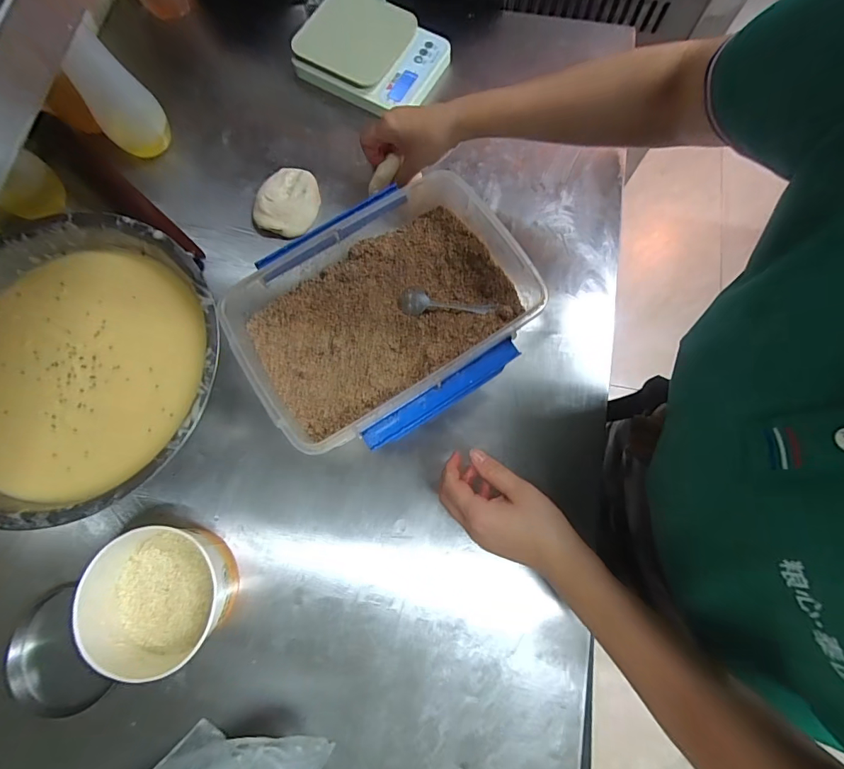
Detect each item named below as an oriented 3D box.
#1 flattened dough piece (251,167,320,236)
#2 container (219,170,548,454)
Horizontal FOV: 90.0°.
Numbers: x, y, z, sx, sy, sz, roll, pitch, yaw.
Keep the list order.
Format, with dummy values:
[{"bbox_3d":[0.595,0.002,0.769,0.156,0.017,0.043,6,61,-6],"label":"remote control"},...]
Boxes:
[{"bbox_3d":[-0.176,-0.243,0.560,0.076,0.025,0.090,14,77,4],"label":"flattened dough piece"},{"bbox_3d":[-0.041,-0.072,0.474,0.310,0.084,0.243,-33,79,-9],"label":"container"}]

